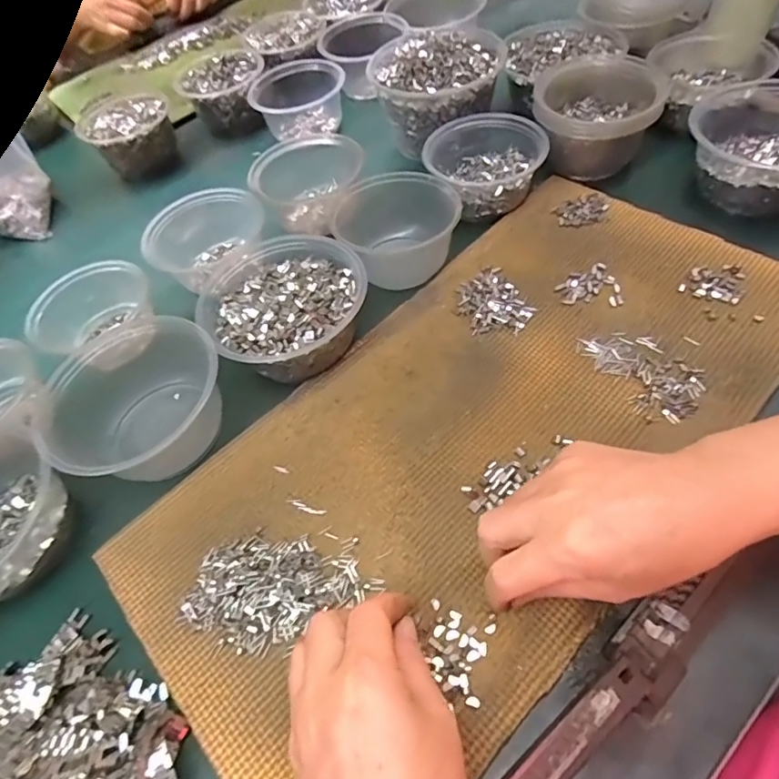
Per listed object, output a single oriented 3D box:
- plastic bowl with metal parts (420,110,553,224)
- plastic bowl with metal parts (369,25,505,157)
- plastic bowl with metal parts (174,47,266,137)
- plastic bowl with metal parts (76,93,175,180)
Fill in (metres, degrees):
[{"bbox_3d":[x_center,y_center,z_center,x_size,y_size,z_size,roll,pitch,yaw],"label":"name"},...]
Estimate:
[{"bbox_3d":[0.089,-0.226,0.499,0.110,0.050,0.110,-2,59,3],"label":"plastic bowl with metal parts"},{"bbox_3d":[0.049,-0.332,0.565,0.138,0.093,0.128,-4,56,6],"label":"plastic bowl with metal parts"},{"bbox_3d":[-0.216,-0.392,0.671,0.102,0.058,0.099,-4,56,6],"label":"plastic bowl with metal parts"},{"bbox_3d":[-0.319,-0.313,0.630,0.094,0.060,0.089,16,60,19],"label":"plastic bowl with metal parts"}]

